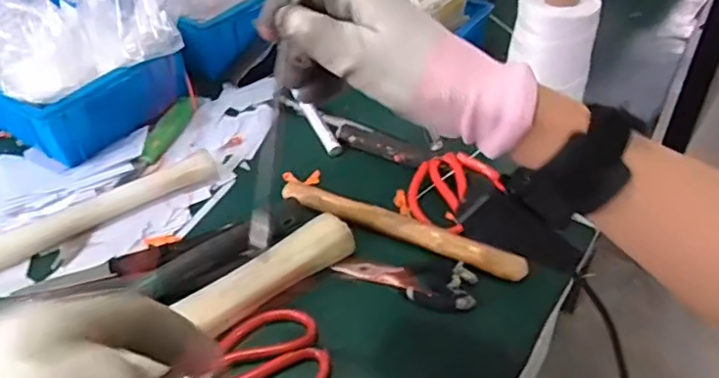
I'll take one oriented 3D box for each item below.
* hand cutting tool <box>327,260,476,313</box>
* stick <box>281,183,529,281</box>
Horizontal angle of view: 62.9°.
[{"bbox_3d":[0.044,0.077,0.530,0.123,0.015,0.048,14,44,18],"label":"hand cutting tool"},{"bbox_3d":[0.033,0.036,0.560,0.250,0.019,0.023,19,46,23],"label":"stick"}]

